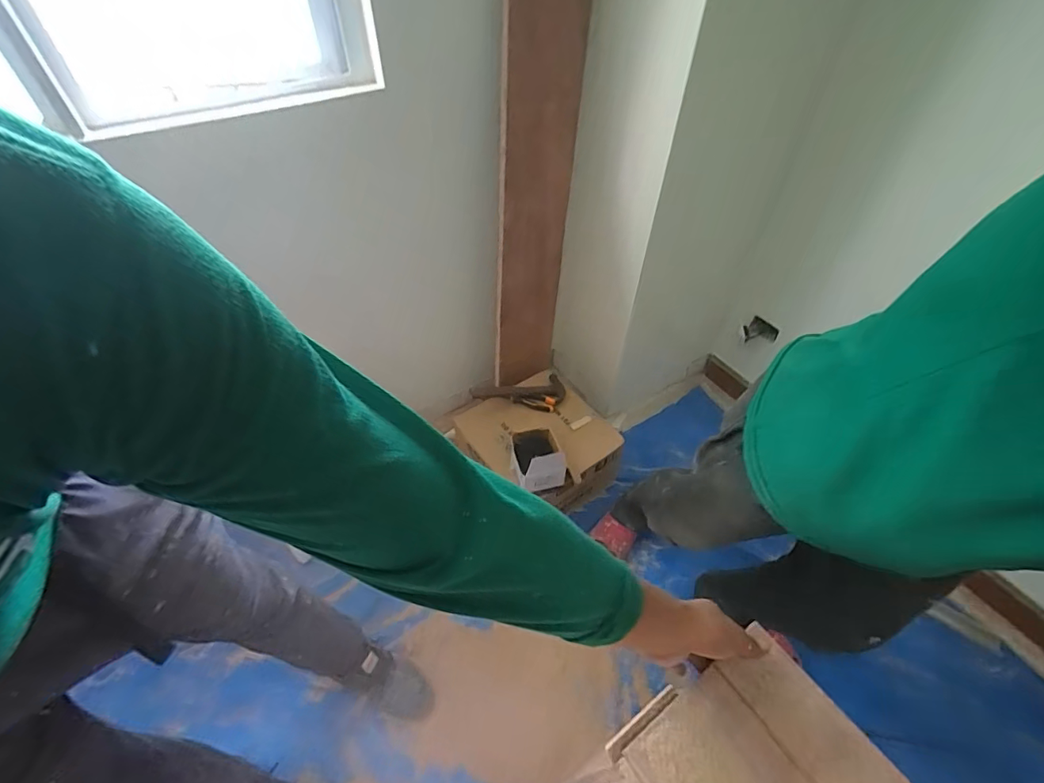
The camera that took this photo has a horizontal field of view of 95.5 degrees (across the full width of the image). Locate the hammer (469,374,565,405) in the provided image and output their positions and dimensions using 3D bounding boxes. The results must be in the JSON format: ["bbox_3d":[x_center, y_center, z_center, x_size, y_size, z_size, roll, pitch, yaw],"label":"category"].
[{"bbox_3d":[-0.004,-0.011,1.461,0.274,0.034,0.110,-2,48,-3],"label":"hammer"}]

